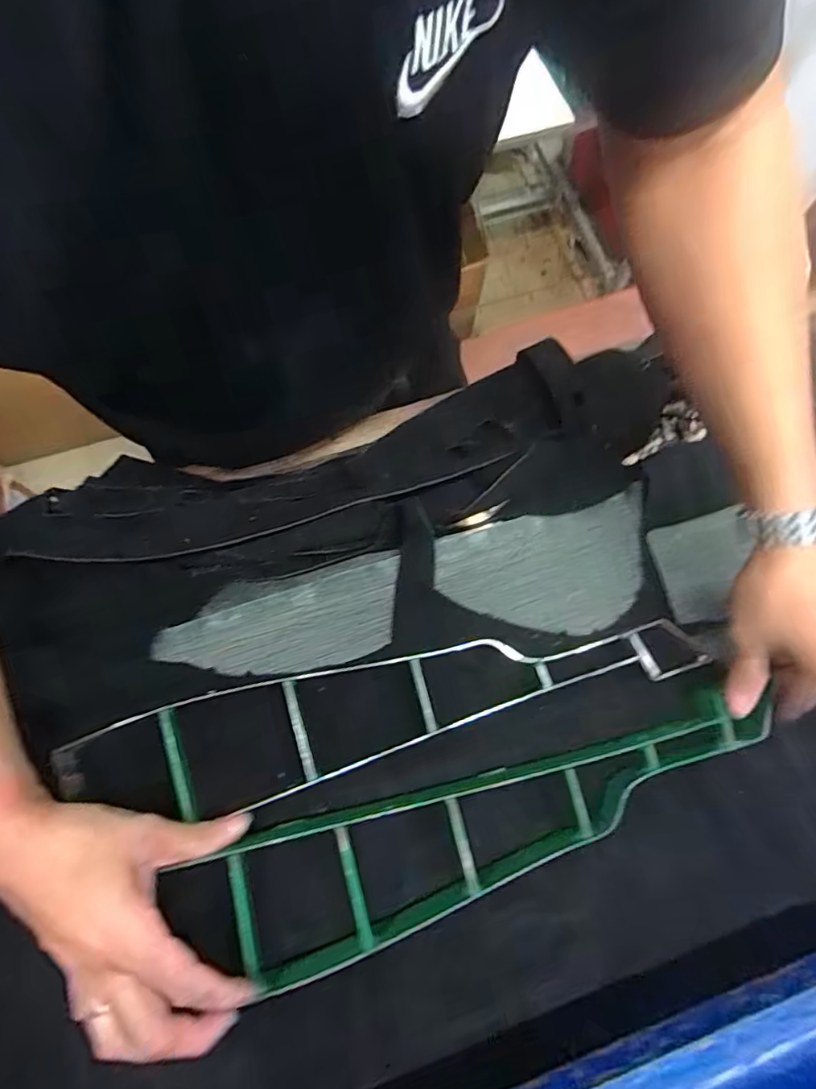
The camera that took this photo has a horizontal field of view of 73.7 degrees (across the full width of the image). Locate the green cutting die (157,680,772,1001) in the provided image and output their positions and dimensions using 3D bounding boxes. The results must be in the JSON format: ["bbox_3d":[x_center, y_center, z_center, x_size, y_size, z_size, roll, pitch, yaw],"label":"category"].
[{"bbox_3d":[0.062,0.199,0.389,0.426,0.040,0.096,-18,73,-7],"label":"green cutting die"}]

